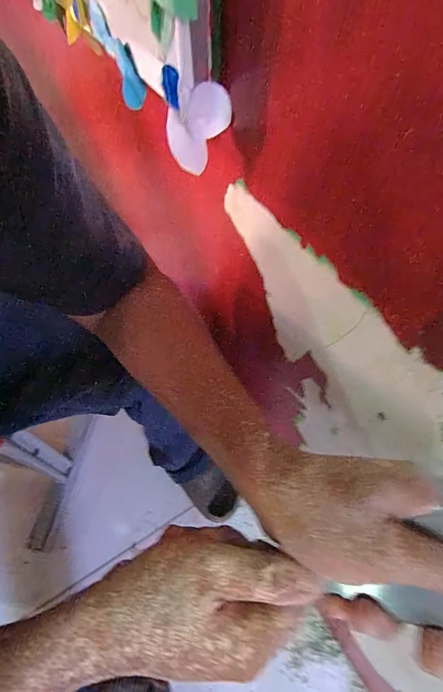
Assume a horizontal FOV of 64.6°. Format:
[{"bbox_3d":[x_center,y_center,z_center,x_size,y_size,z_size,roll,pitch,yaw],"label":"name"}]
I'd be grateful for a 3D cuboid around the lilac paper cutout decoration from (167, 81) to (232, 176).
[{"bbox_3d":[-0.016,-0.143,0.236,0.042,0.057,0.015,-1,58,-1],"label":"lilac paper cutout decoration"}]

